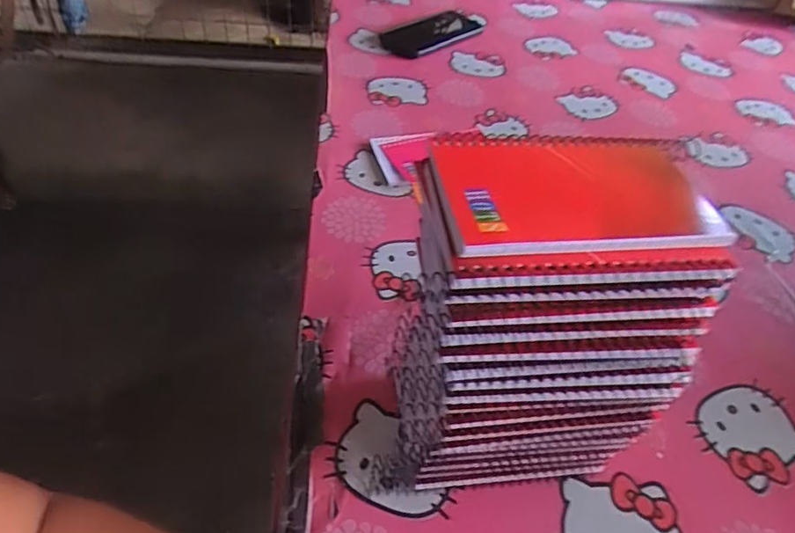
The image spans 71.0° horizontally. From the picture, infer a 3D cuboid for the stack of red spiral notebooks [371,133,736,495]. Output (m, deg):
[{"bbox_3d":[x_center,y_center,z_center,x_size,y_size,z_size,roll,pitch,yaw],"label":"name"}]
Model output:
[{"bbox_3d":[0.070,0.039,0.335,0.152,0.202,0.107,-1,46,-8],"label":"stack of red spiral notebooks"}]

